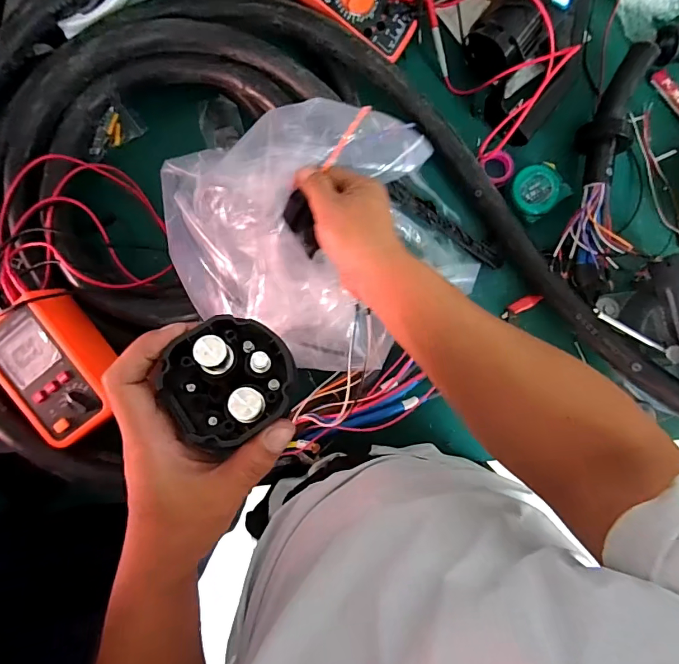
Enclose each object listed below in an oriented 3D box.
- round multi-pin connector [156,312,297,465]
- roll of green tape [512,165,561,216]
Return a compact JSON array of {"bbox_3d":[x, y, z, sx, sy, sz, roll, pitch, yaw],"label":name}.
[{"bbox_3d":[-0.062,0.027,0.242,0.071,0.034,0.064,-32,87,-1],"label":"round multi-pin connector"},{"bbox_3d":[0.242,-0.173,0.522,0.055,0.012,0.056,-18,87,0],"label":"roll of green tape"}]

